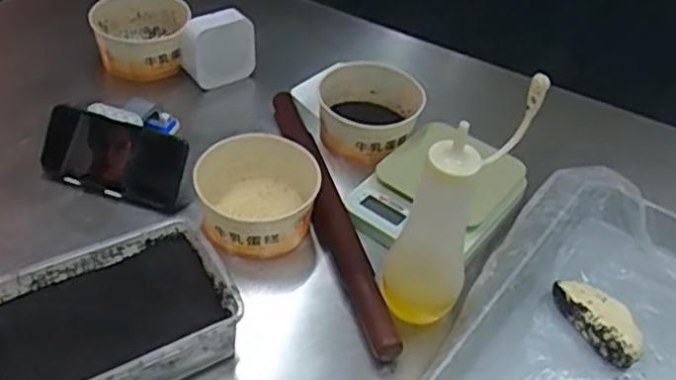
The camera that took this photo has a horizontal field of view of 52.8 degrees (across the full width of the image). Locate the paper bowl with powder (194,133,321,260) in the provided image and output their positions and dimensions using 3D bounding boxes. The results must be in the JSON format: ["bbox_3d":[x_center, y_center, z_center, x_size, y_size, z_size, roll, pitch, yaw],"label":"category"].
[{"bbox_3d":[-0.087,0.009,0.727,0.122,0.071,0.129,4,44,-3],"label":"paper bowl with powder"}]

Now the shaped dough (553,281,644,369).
[{"bbox_3d":[0.259,0.125,0.672,0.049,0.028,0.097,-20,50,-26],"label":"shaped dough"}]

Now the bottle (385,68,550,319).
[{"bbox_3d":[0.099,0.015,0.610,0.080,0.223,0.093,25,46,18],"label":"bottle"}]

